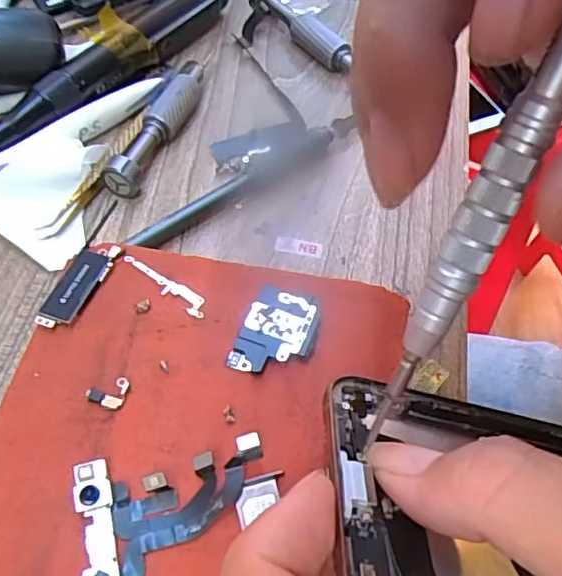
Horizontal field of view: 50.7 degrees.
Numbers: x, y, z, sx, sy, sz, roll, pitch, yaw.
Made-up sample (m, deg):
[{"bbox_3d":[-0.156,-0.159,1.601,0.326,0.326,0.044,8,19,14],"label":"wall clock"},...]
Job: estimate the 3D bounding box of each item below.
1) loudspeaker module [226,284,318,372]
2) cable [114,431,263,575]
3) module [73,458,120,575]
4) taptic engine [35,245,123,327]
[{"bbox_3d":[-0.001,0.013,0.183,0.022,0.005,0.030,19,56,8],"label":"loudspeaker module"},{"bbox_3d":[-0.022,0.055,0.152,0.040,0.008,0.023,-14,58,-14],"label":"cable"},{"bbox_3d":[-0.046,0.061,0.147,0.009,0.004,0.036,-12,58,-13],"label":"module"},{"bbox_3d":[-0.065,-0.002,0.192,0.013,0.004,0.035,16,57,9],"label":"taptic engine"}]

